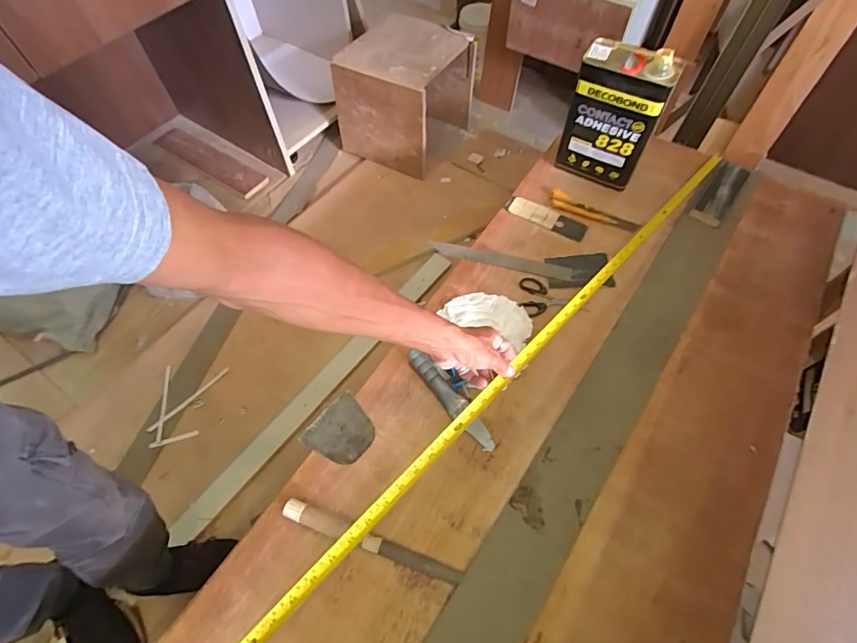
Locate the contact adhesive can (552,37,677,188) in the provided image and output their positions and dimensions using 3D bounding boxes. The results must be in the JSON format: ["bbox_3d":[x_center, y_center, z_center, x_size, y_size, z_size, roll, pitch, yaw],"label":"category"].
[{"bbox_3d":[0.372,-0.416,0.905,0.169,0.237,0.095,29,64,16],"label":"contact adhesive can"}]

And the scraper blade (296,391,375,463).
[{"bbox_3d":[-0.137,0.174,0.711,0.095,0.005,0.102,34,66,19],"label":"scraper blade"}]

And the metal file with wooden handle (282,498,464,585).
[{"bbox_3d":[-0.078,0.304,0.619,0.260,0.022,0.028,17,61,10],"label":"metal file with wooden handle"}]

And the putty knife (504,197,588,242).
[{"bbox_3d":[0.244,-0.216,0.932,0.171,0.012,0.049,27,63,15],"label":"putty knife"}]

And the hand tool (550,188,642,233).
[{"bbox_3d":[0.342,-0.224,0.927,0.186,0.018,0.040,30,64,17],"label":"hand tool"}]

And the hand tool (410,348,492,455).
[{"bbox_3d":[0.036,0.123,0.722,0.032,0.025,0.197,-37,66,-19],"label":"hand tool"}]

